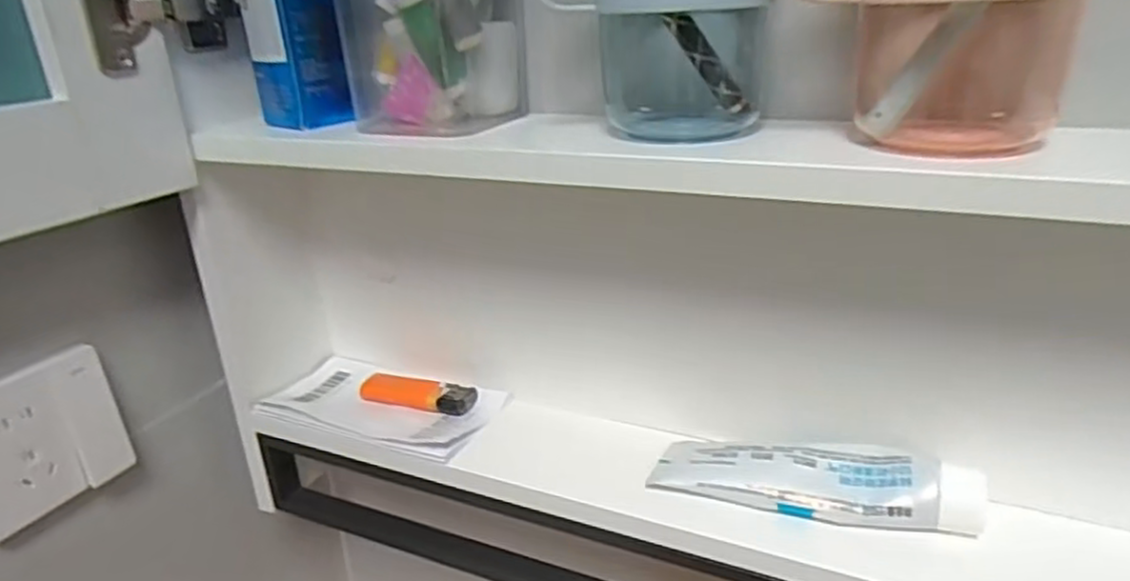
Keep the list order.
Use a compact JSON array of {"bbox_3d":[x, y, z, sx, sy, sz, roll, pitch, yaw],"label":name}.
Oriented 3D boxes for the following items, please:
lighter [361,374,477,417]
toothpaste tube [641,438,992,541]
[{"bbox_3d":[-0.104,0.072,0.511,0.083,0.012,0.031,6,24,20],"label":"lighter"},{"bbox_3d":[0.130,0.097,0.393,0.162,0.030,0.039,7,25,22],"label":"toothpaste tube"}]

